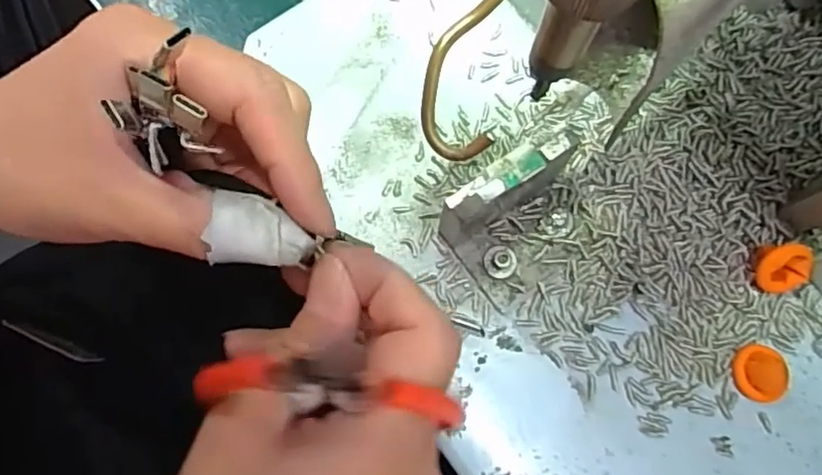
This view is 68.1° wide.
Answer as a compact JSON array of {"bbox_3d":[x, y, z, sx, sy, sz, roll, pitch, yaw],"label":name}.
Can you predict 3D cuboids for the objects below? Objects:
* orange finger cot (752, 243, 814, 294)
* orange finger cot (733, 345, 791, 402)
[{"bbox_3d":[0.137,0.010,0.226,0.019,0.021,0.011,-12,31,6],"label":"orange finger cot"},{"bbox_3d":[0.125,0.049,0.218,0.014,0.011,0.020,0,75,0],"label":"orange finger cot"}]

